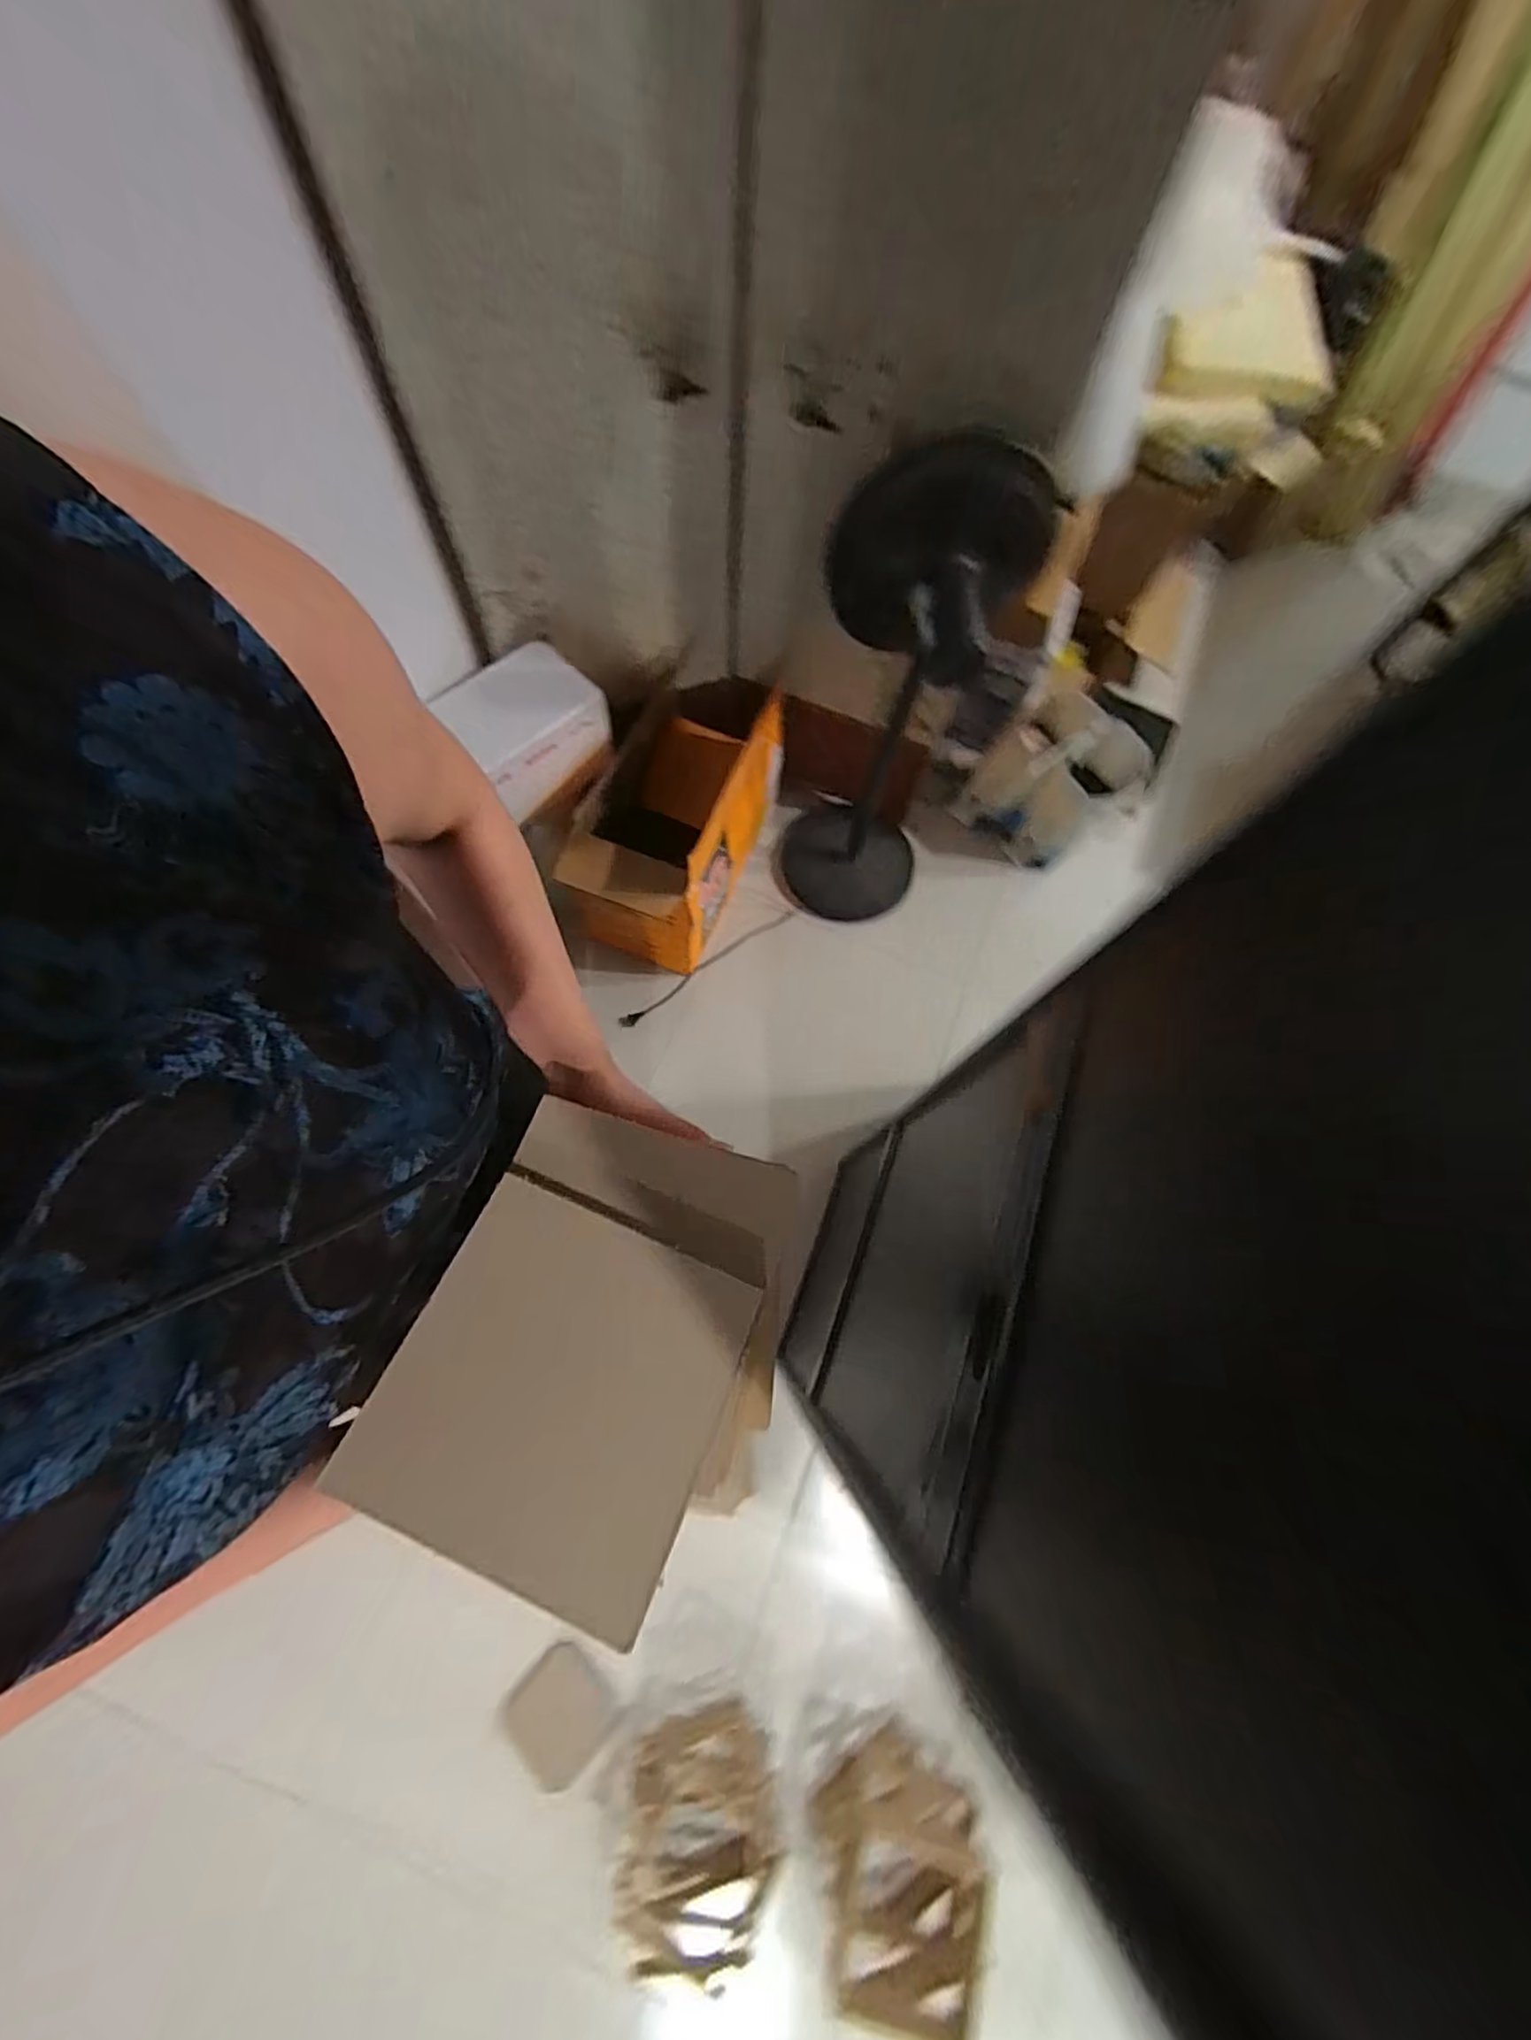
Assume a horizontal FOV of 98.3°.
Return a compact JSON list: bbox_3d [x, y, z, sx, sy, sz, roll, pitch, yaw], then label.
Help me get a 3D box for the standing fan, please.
[{"bbox_3d":[0.227,-0.554,1.268,0.319,0.876,0.328,19,69,3],"label":"standing fan"}]

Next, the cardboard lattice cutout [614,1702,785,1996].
[{"bbox_3d":[-0.095,1.206,0.980,0.216,0.193,0.221,3,69,-3],"label":"cardboard lattice cutout"}]

